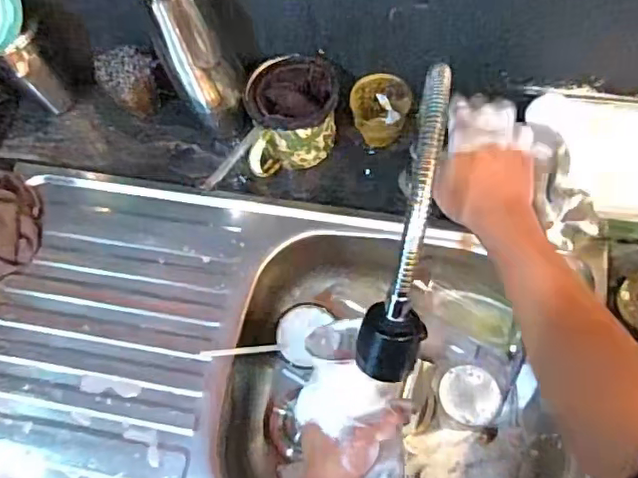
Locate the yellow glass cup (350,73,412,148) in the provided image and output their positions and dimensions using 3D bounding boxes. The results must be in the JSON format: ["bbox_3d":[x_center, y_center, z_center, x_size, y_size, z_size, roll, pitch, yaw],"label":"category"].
[{"bbox_3d":[0.075,-0.156,0.705,0.072,0.062,0.061,4,68,6],"label":"yellow glass cup"}]

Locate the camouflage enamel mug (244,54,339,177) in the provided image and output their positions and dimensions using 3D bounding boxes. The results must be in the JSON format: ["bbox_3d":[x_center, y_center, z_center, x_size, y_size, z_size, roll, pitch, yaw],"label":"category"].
[{"bbox_3d":[-0.030,-0.141,0.693,0.107,0.095,0.124,-5,67,2],"label":"camouflage enamel mug"}]

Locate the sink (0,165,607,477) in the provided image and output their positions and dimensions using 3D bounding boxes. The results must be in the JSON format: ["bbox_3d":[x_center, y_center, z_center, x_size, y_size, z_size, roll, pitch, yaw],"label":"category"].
[{"bbox_3d":[-0.073,0.174,0.685,0.724,0.122,0.354,8,68,8],"label":"sink"}]

